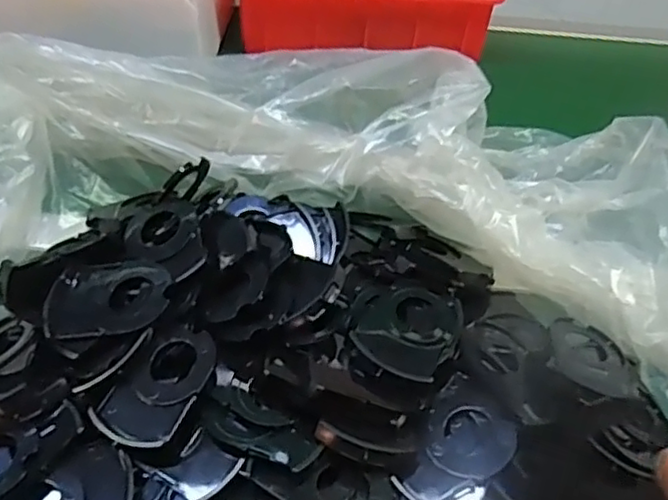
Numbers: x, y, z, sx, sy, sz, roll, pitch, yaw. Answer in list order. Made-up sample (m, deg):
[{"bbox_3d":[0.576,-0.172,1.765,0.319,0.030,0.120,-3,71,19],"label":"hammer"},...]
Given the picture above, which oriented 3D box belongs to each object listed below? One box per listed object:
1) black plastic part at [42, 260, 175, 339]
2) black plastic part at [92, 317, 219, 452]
[{"bbox_3d":[-0.145,0.029,0.418,0.076,0.008,0.053,-5,55,-1],"label":"black plastic part"},{"bbox_3d":[-0.103,0.081,0.389,0.053,0.019,0.078,28,70,21],"label":"black plastic part"}]

